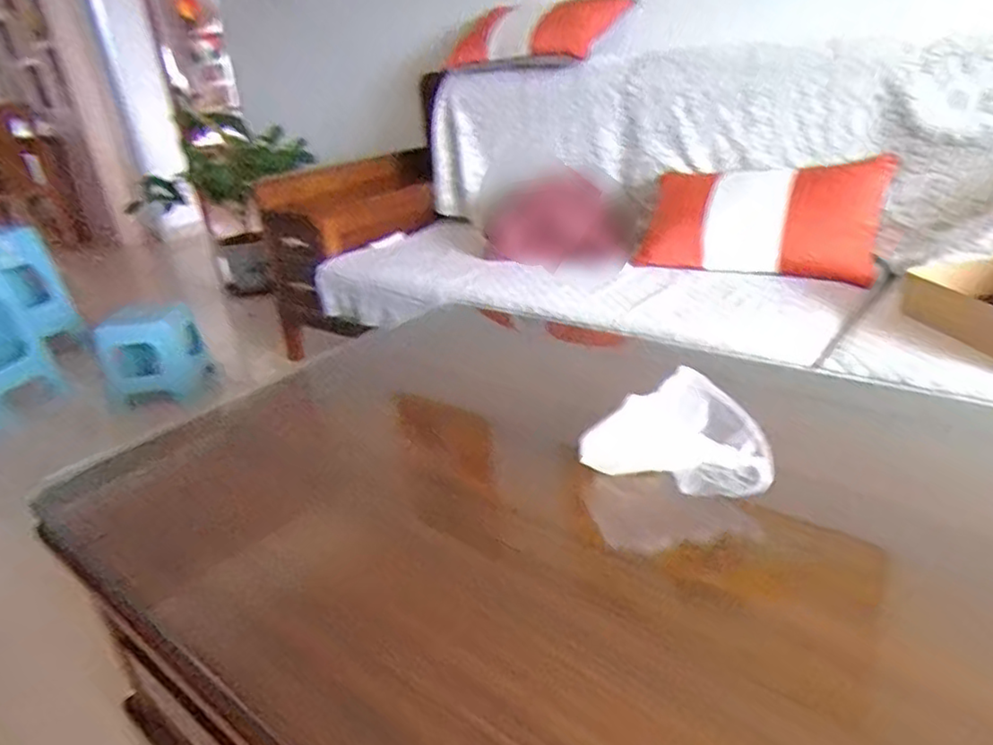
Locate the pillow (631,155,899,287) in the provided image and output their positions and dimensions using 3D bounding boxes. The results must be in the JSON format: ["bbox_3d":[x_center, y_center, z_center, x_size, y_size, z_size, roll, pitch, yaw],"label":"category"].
[{"bbox_3d":[0.639,-0.381,1.661,0.560,0.296,0.120,10,-2,32],"label":"pillow"}]

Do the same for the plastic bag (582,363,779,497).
[{"bbox_3d":[0.194,0.061,0.719,0.192,0.070,0.146,6,28,24],"label":"plastic bag"}]

